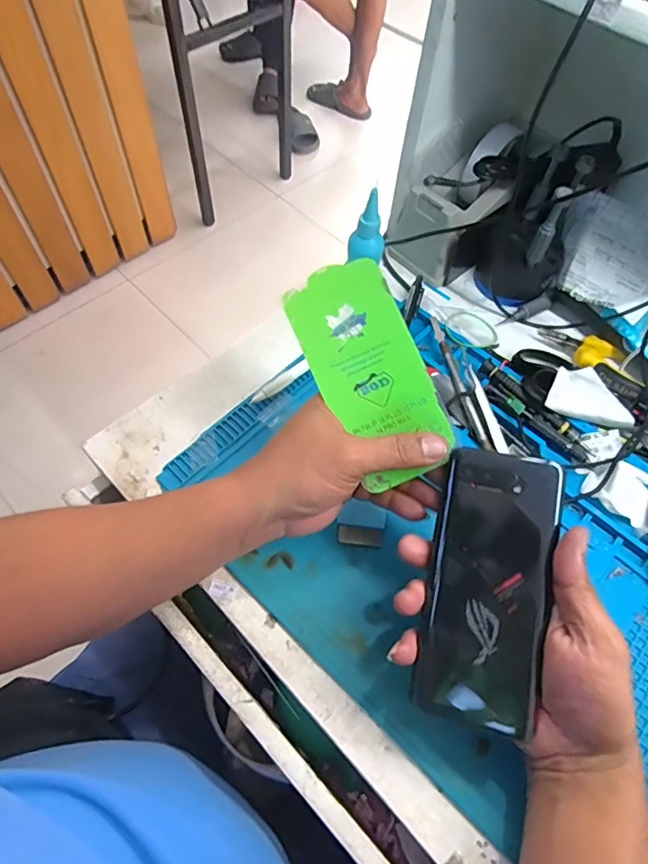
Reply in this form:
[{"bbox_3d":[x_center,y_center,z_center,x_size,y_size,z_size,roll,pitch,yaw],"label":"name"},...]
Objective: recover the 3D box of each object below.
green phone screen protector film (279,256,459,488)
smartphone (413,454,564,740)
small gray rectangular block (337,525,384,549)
[{"bbox_3d":[0.032,-0.042,0.360,0.073,0.007,0.155,-23,87,-2],"label":"green phone screen protector film"},{"bbox_3d":[0.104,0.096,0.326,0.071,0.006,0.168,10,80,15],"label":"smartphone"},{"bbox_3d":[0.030,0.086,0.419,0.036,0.004,0.015,11,61,3],"label":"small gray rectangular block"}]

